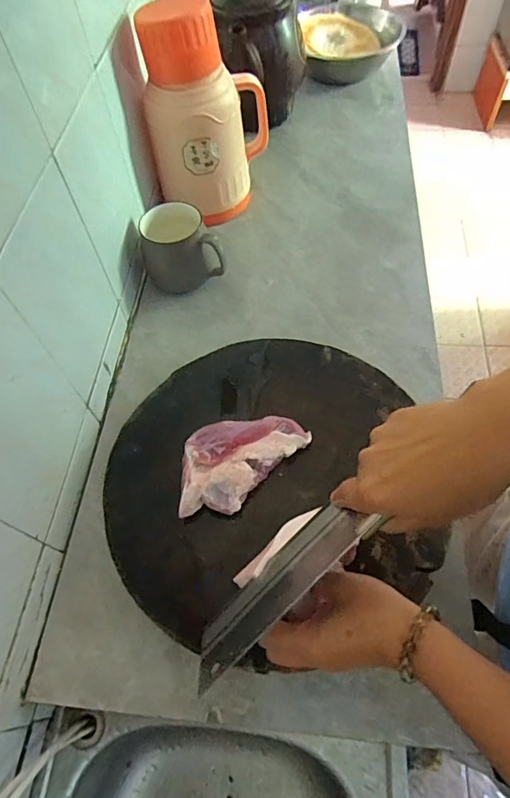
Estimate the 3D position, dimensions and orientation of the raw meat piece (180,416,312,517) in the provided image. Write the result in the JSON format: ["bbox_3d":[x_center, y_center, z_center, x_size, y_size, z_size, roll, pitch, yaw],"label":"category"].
[{"bbox_3d":[-0.008,0.063,0.455,0.131,0.033,0.089,-7,60,-1],"label":"raw meat piece"}]

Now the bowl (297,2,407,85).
[{"bbox_3d":[0.181,-0.690,0.907,0.205,0.072,0.199,1,60,4],"label":"bowl"}]

